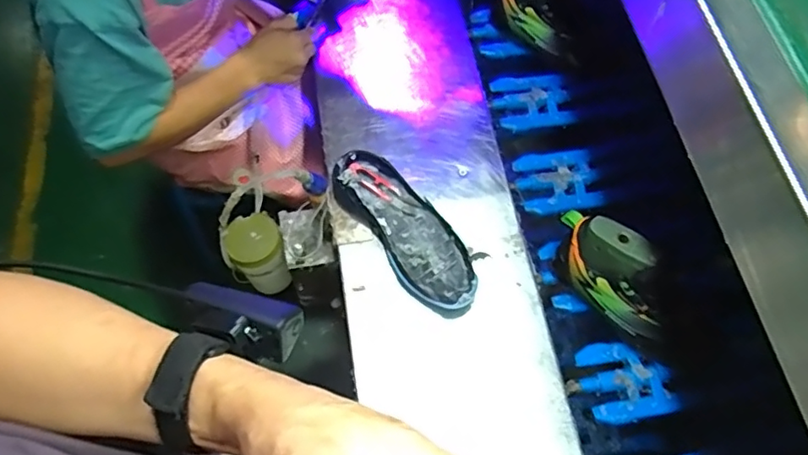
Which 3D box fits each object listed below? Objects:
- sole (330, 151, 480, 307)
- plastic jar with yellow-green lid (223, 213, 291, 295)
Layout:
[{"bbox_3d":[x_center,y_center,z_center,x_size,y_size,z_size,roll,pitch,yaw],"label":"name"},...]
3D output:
[{"bbox_3d":[0.005,0.000,0.698,0.089,0.062,0.222,-34,69,-13],"label":"sole"},{"bbox_3d":[-0.196,0.042,0.796,0.072,0.115,0.086,-31,69,-12],"label":"plastic jar with yellow-green lid"}]

